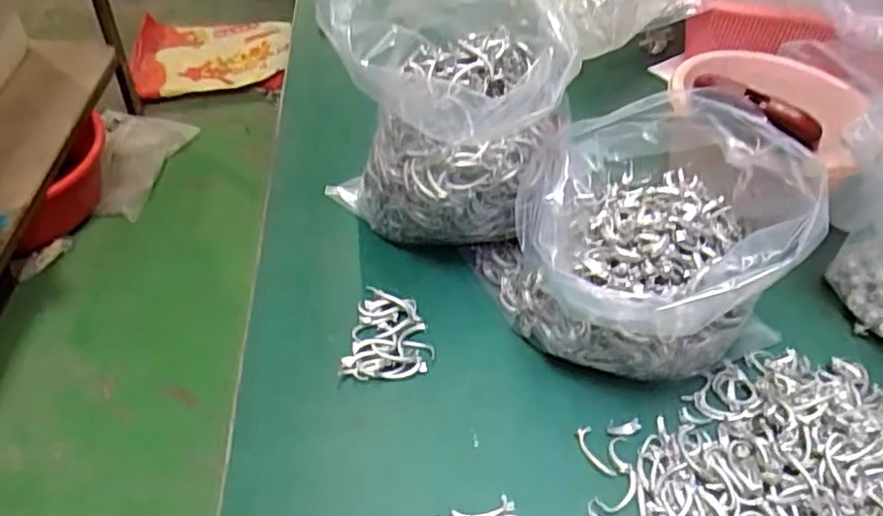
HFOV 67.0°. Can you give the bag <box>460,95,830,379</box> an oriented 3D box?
[{"bbox_3d":[0.111,-0.006,0.378,0.139,0.133,0.147,-9,46,-14],"label":"bag"}]

